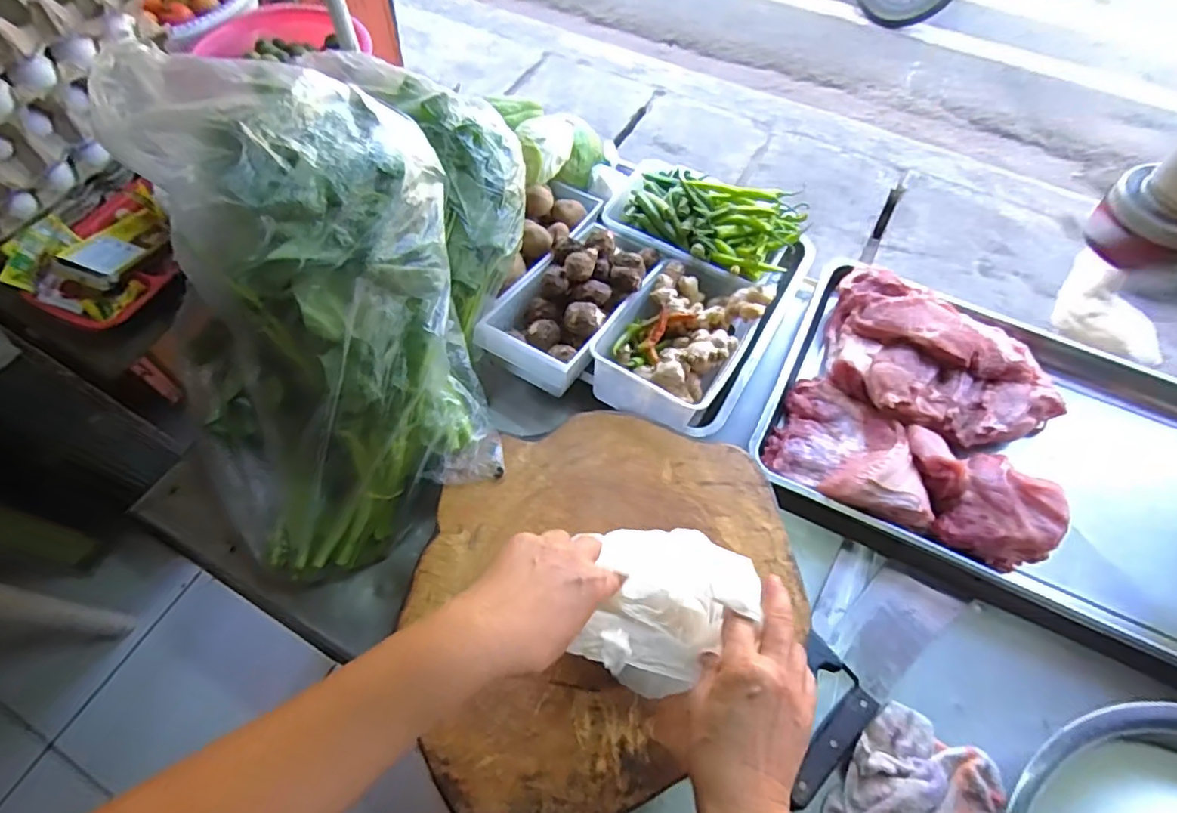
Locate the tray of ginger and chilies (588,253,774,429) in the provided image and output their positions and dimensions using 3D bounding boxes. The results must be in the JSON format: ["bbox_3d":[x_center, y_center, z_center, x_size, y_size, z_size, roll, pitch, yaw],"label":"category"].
[{"bbox_3d":[0.118,-0.089,0.750,0.156,0.078,0.247,30,66,13],"label":"tray of ginger and chilies"}]

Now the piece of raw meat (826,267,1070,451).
[{"bbox_3d":[0.466,-0.053,0.765,0.305,0.062,0.193,25,65,11],"label":"piece of raw meat"}]

